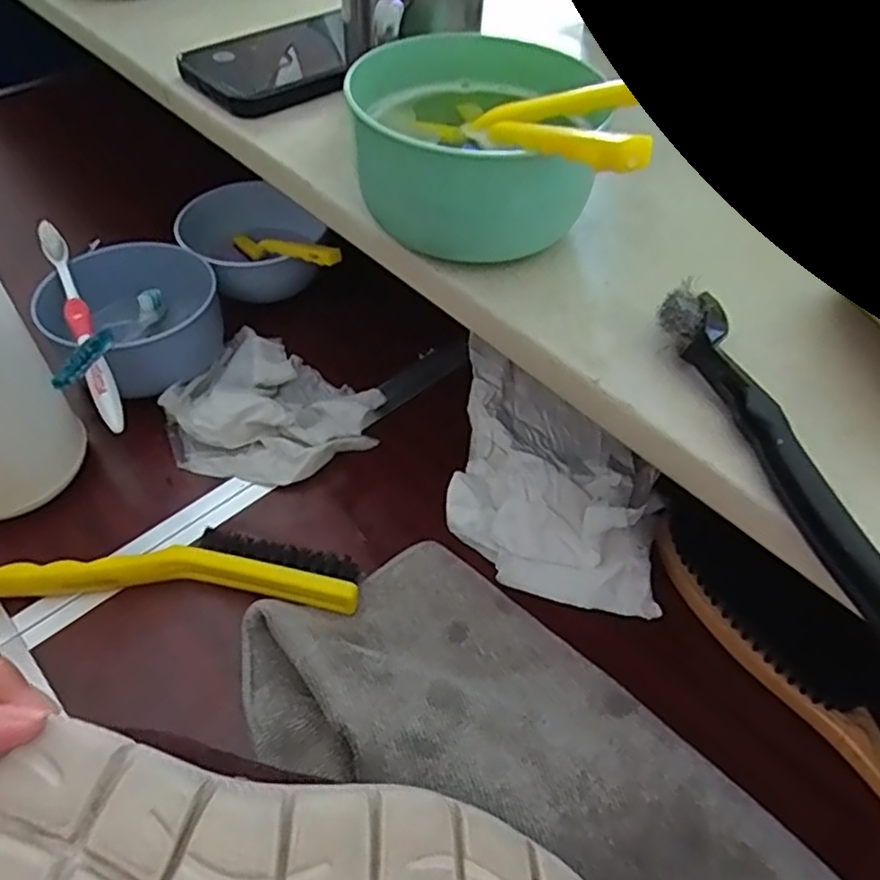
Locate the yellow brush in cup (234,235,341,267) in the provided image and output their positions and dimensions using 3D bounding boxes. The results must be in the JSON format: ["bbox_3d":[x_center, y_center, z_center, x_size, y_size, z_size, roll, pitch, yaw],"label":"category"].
[{"bbox_3d":[-0.115,-0.137,0.467,0.015,0.013,0.162,-33,33,-24],"label":"yellow brush in cup"}]

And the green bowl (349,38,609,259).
[{"bbox_3d":[0.016,-0.132,0.290,0.098,0.065,0.121,4,52,1],"label":"green bowl"}]

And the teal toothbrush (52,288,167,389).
[{"bbox_3d":[-0.194,-0.066,0.395,0.013,0.023,0.177,-7,23,-7],"label":"teal toothbrush"}]

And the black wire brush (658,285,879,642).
[{"bbox_3d":[0.113,0.007,0.213,0.025,0.021,0.160,-9,53,-9],"label":"black wire brush"}]

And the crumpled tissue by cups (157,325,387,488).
[{"bbox_3d":[-0.108,-0.019,0.413,0.121,0.035,0.099,21,54,14],"label":"crumpled tissue by cups"}]

